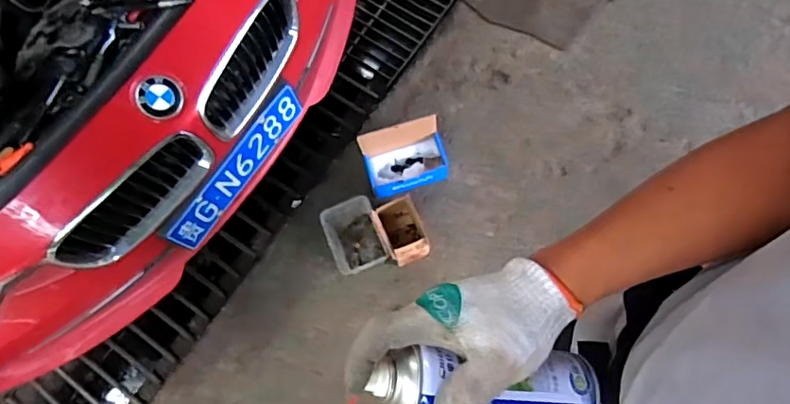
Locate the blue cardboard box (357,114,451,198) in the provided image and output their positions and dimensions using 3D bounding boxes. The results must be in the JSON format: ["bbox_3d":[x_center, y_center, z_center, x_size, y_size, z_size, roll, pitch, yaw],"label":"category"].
[{"bbox_3d":[0.038,-0.128,1.593,0.249,0.188,0.157,-20,72,-2],"label":"blue cardboard box"}]

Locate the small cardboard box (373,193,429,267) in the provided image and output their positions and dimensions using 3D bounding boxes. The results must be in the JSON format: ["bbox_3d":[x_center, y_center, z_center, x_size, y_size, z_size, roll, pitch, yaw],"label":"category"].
[{"bbox_3d":[0.021,0.085,1.567,0.130,0.111,0.181,-24,72,-3],"label":"small cardboard box"}]

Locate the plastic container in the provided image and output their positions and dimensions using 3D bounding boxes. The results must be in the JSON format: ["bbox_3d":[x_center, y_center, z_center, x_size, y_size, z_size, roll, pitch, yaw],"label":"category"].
[{"bbox_3d":[-0.124,0.108,1.598,0.156,0.117,0.210,-20,72,-2],"label":"plastic container"}]

